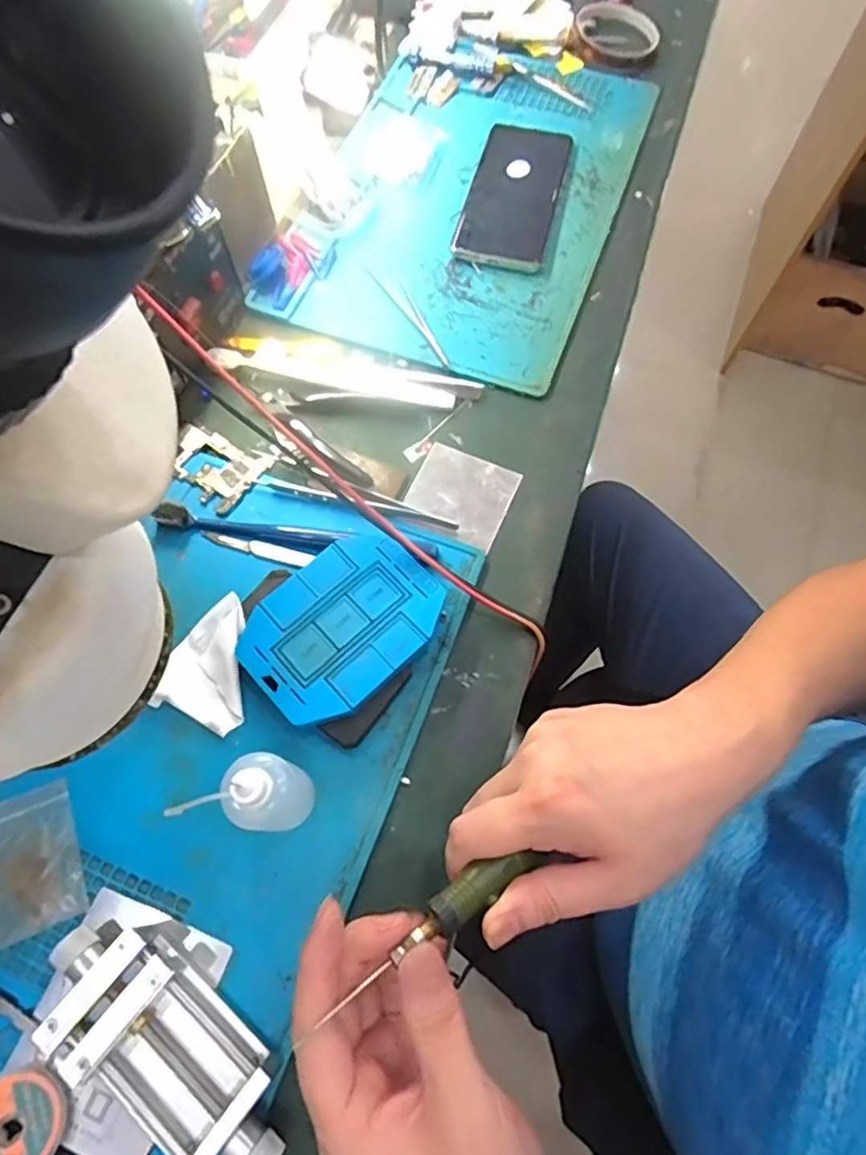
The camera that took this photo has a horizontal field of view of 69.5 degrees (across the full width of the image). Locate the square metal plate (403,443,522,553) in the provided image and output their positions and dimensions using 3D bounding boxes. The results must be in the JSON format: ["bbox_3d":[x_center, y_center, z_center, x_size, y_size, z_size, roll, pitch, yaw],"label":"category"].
[{"bbox_3d":[0.019,-0.057,0.432,0.067,0.007,0.064,24,70,8],"label":"square metal plate"}]

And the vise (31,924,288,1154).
[{"bbox_3d":[-0.128,0.224,0.294,0.136,0.033,0.055,38,73,13],"label":"vise"}]

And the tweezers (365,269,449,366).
[{"bbox_3d":[-0.015,-0.208,0.488,0.018,0.005,0.113,-31,72,-12],"label":"tweezers"}]

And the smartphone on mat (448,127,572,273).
[{"bbox_3d":[0.070,-0.331,0.533,0.076,0.015,0.171,14,69,5],"label":"smartphone on mat"}]

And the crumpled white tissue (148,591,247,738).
[{"bbox_3d":[-0.140,0.052,0.375,0.051,0.019,0.077,-2,69,-2],"label":"crumpled white tissue"}]

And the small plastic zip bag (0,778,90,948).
[{"bbox_3d":[-0.221,0.155,0.342,0.051,0.004,0.072,-21,70,-9],"label":"small plastic zip bag"}]

